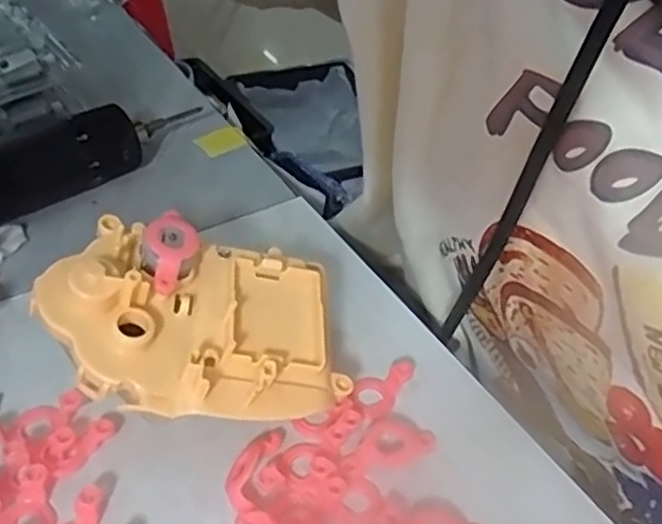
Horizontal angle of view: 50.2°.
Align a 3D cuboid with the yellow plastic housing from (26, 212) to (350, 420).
[{"bbox_3d":[-0.043,0.018,0.228,0.095,0.016,0.062,13,57,-16],"label":"yellow plastic housing"}]

